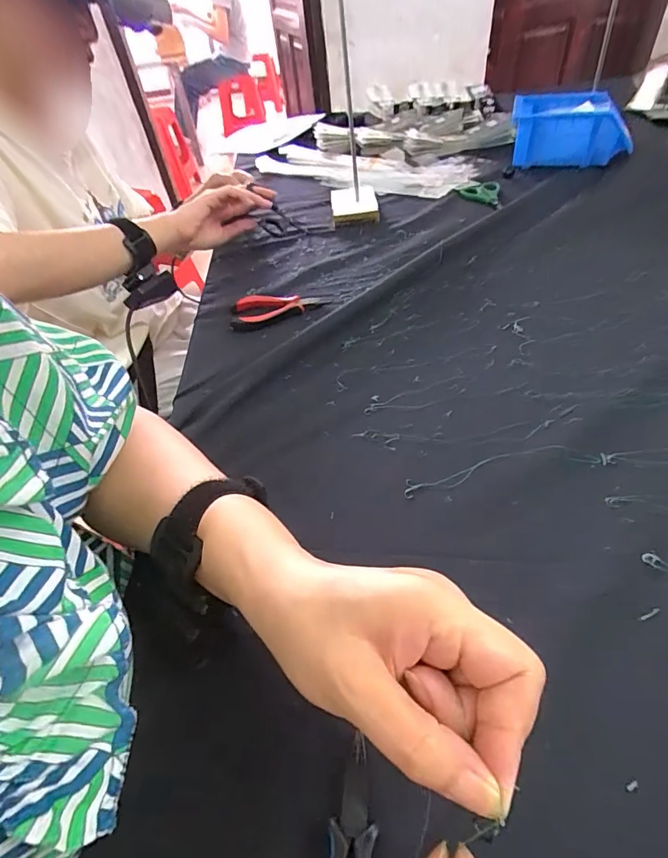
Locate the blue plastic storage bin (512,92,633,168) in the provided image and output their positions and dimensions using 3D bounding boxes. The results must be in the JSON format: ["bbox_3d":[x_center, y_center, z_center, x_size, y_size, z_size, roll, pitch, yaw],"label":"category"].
[{"bbox_3d":[0.375,-0.486,0.732,0.173,0.080,0.119,4,48,4],"label":"blue plastic storage bin"}]

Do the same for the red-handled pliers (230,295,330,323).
[{"bbox_3d":[-0.067,-0.142,0.530,0.110,0.015,0.046,-3,48,4],"label":"red-handled pliers"}]

